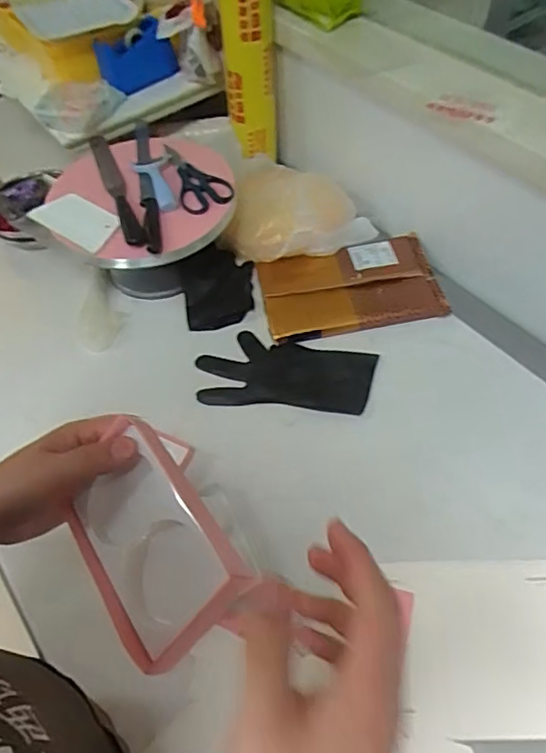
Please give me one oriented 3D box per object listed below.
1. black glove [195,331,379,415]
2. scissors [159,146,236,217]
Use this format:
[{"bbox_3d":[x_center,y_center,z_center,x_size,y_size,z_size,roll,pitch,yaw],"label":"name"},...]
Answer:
[{"bbox_3d":[0.018,-0.003,0.843,0.246,0.018,0.118,3,54,8],"label":"black glove"},{"bbox_3d":[-0.130,-0.317,0.909,0.079,0.016,0.194,-25,55,-13],"label":"scissors"}]

